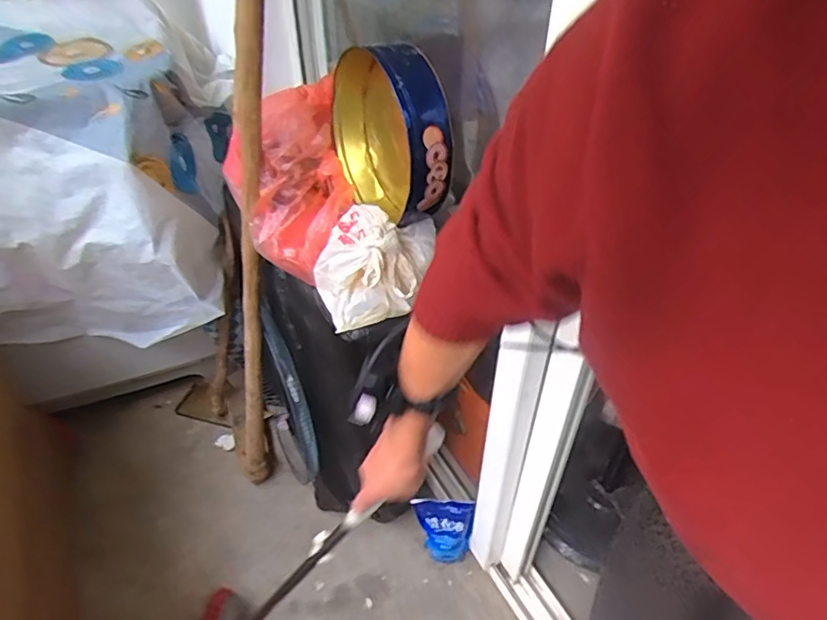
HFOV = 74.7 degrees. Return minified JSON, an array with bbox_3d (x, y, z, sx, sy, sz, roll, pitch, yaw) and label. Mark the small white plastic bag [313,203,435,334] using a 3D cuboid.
[{"bbox_3d":[-0.058,-0.070,0.835,0.192,0.132,0.137,-2,41,-2],"label":"small white plastic bag"}]

